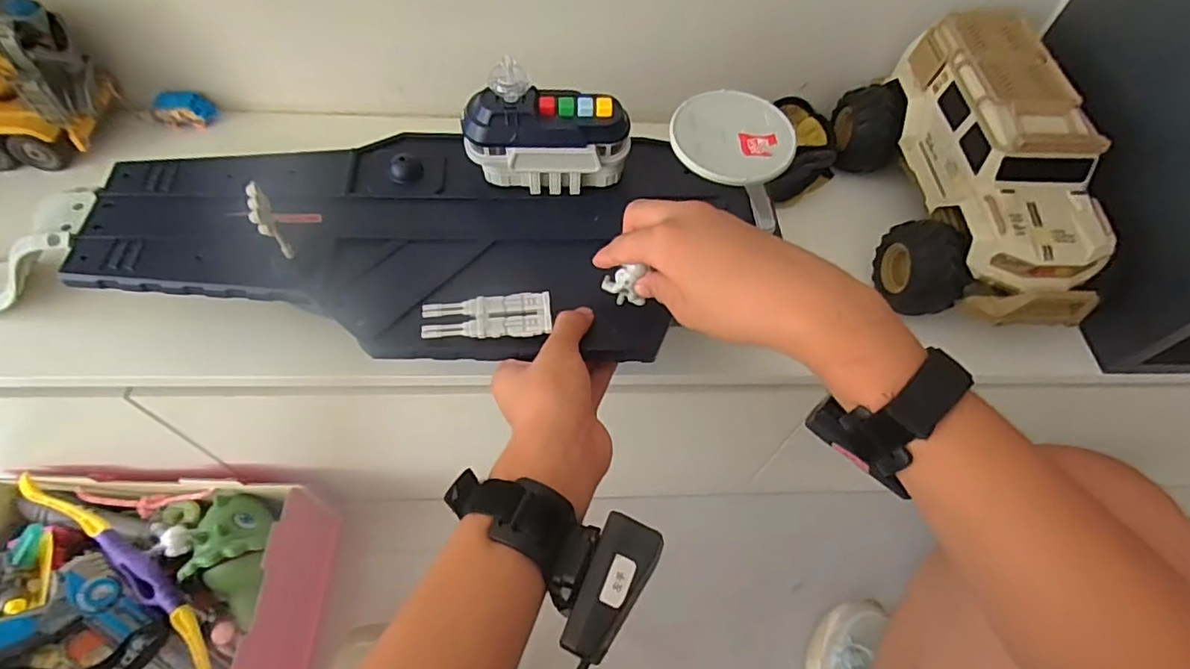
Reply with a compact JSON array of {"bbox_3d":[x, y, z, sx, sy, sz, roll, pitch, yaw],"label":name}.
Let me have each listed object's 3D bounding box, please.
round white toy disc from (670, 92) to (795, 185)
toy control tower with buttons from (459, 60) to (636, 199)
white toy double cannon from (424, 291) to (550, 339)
[{"bbox_3d":[0.096,-0.138,0.406,0.084,0.009,0.082,1,58,-2],"label":"round white toy disc"},{"bbox_3d":[-0.036,-0.155,0.458,0.128,0.095,0.042,0,58,-3],"label":"toy control tower with buttons"},{"bbox_3d":[-0.075,-0.012,0.409,0.088,0.009,0.032,-5,59,-6],"label":"white toy double cannon"}]

